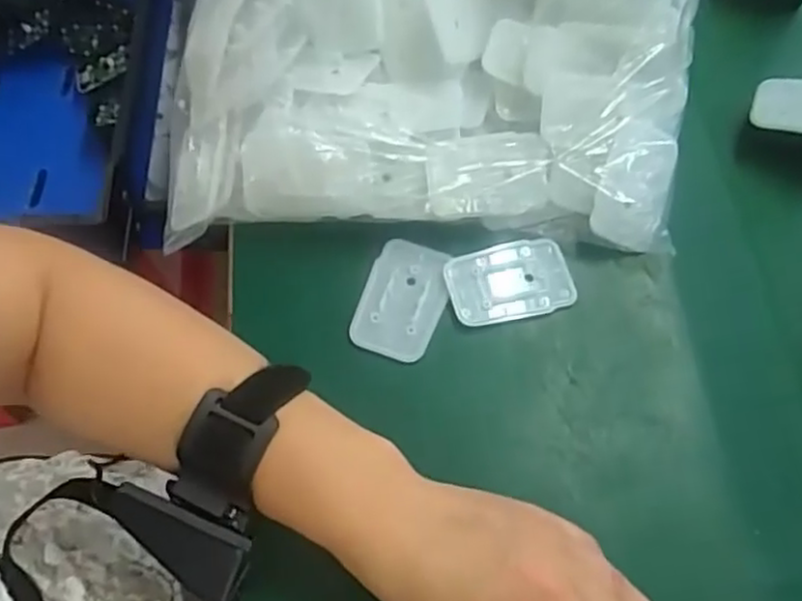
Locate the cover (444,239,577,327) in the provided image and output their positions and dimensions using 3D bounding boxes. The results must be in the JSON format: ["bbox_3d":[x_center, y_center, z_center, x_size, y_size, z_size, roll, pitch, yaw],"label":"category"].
[{"bbox_3d":[0.060,-0.010,0.394,0.068,0.007,0.043,-9,65,-6],"label":"cover"}]

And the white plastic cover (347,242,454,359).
[{"bbox_3d":[0.002,-0.001,0.390,0.043,0.009,0.065,18,65,8],"label":"white plastic cover"}]

